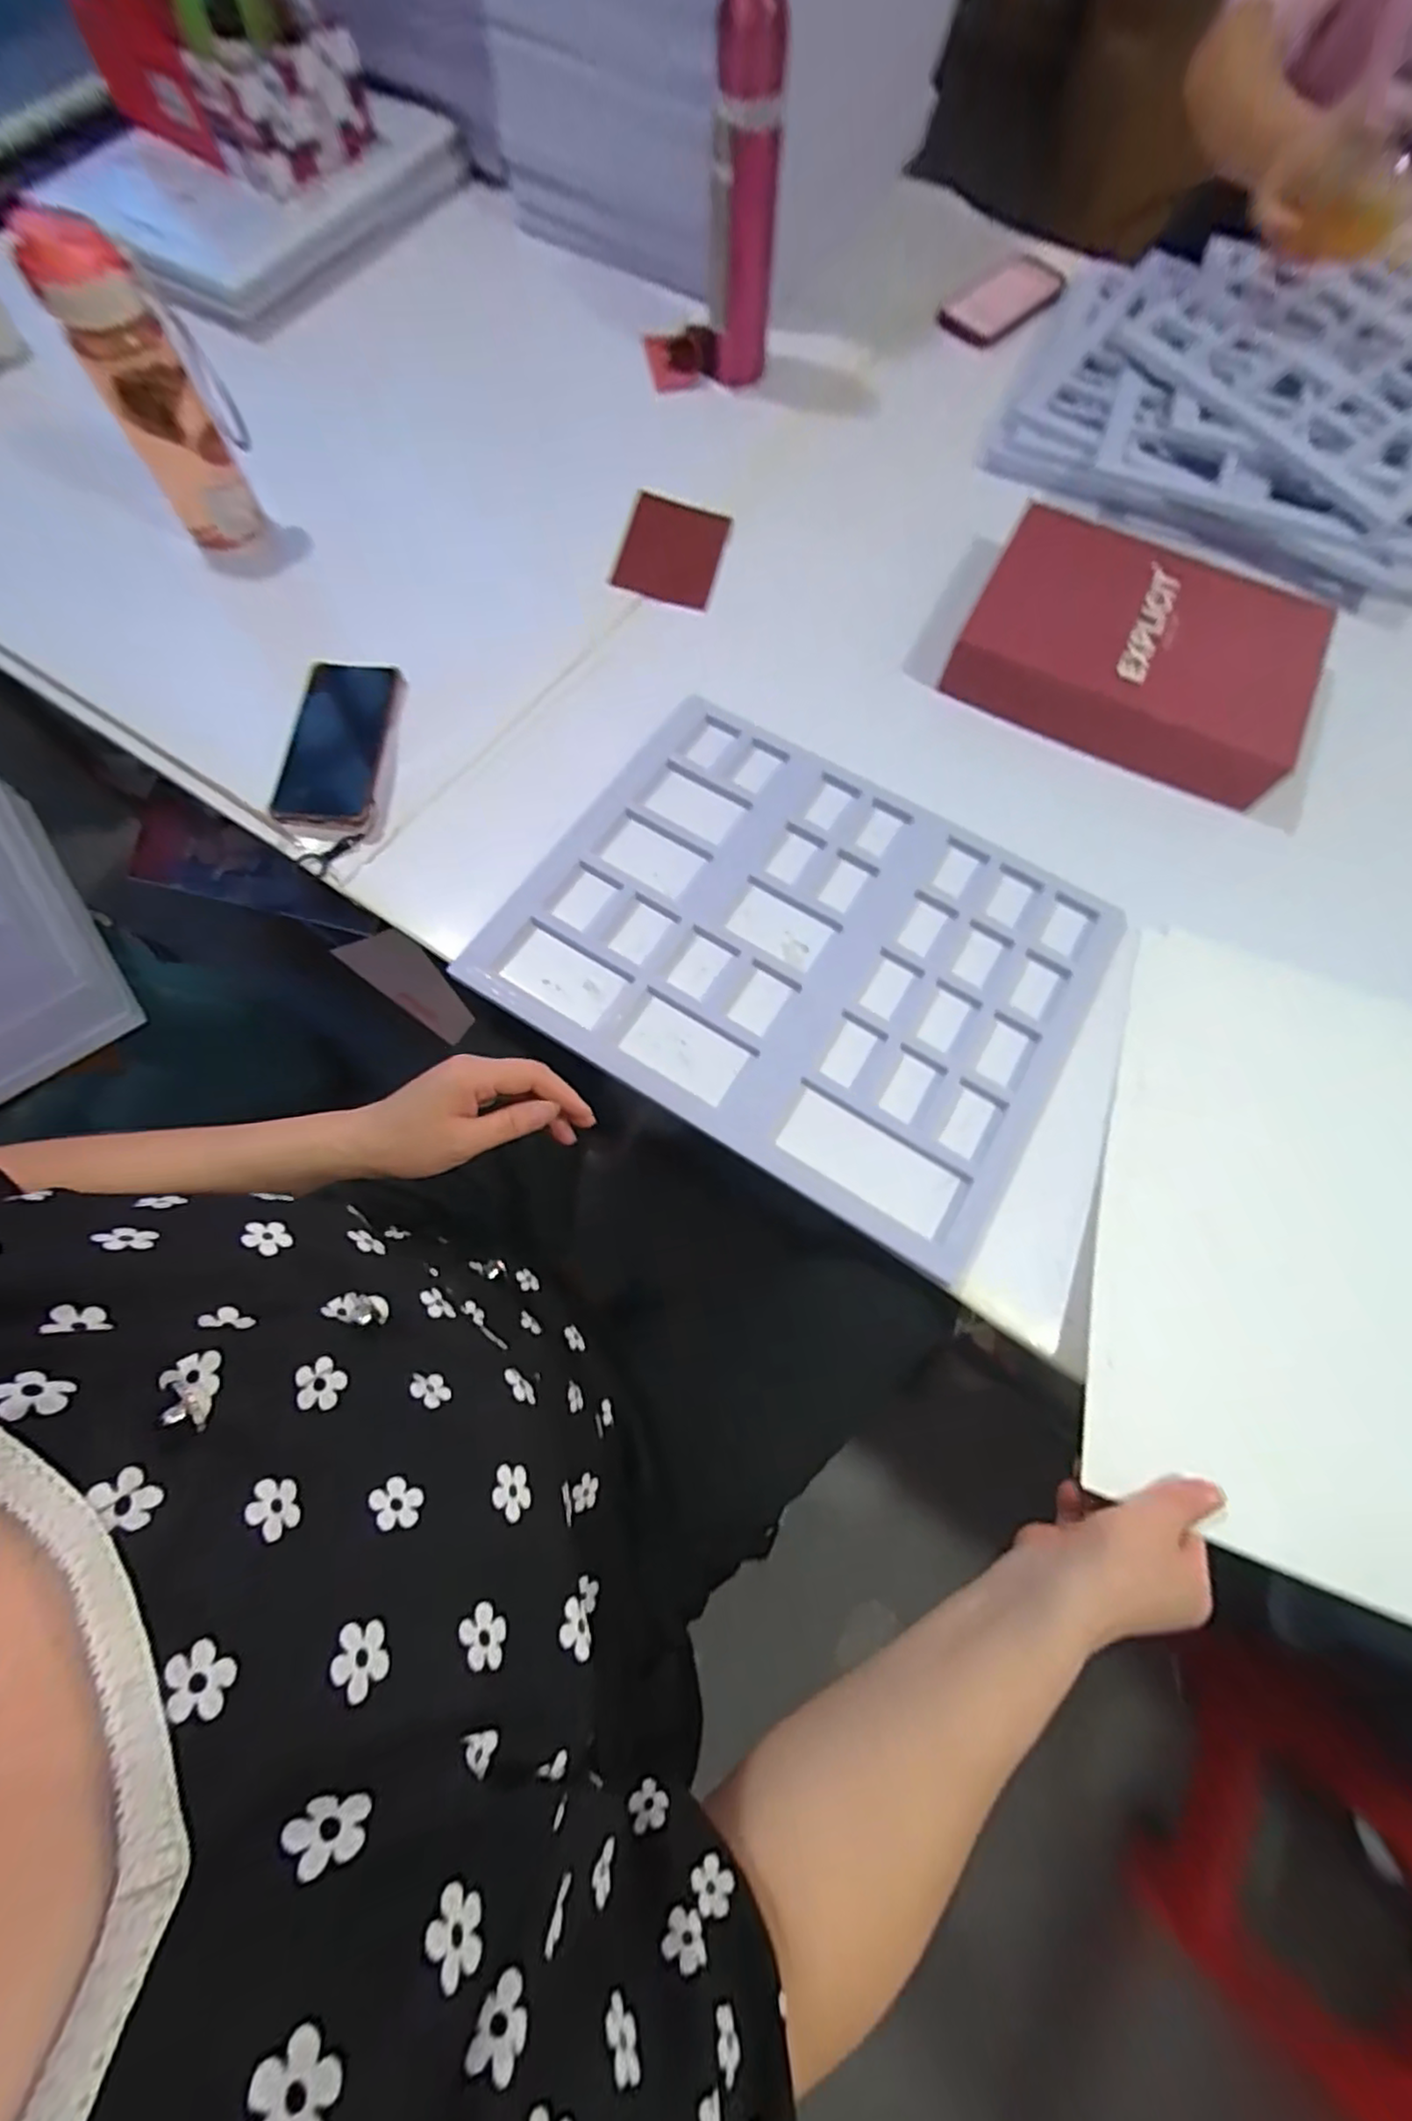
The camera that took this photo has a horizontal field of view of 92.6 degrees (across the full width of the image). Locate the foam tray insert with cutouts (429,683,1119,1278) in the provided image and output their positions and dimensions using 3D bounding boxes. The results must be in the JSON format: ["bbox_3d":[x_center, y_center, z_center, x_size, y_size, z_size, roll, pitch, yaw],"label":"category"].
[{"bbox_3d":[0.080,-0.093,0.533,0.438,0.013,0.343,31,73,8],"label":"foam tray insert with cutouts"}]

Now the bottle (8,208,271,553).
[{"bbox_3d":[-0.449,-0.546,0.572,0.086,0.205,0.072,-35,76,-13],"label":"bottle"}]

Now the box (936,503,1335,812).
[{"bbox_3d":[0.397,-0.383,0.618,0.304,0.059,0.239,27,72,7],"label":"box"}]

